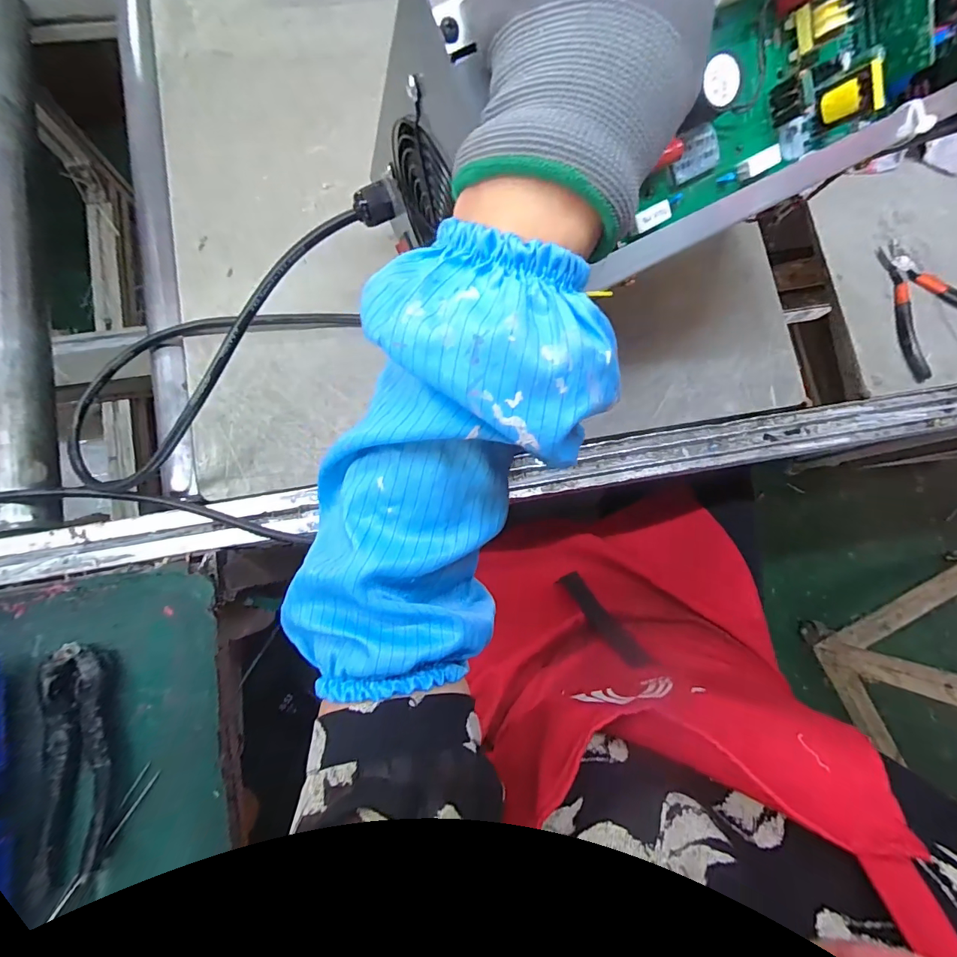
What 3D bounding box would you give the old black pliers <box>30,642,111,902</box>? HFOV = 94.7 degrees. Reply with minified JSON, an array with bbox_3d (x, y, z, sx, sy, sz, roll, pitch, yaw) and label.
[{"bbox_3d":[-0.303,0.210,0.325,0.048,0.012,0.165,-7,82,-5],"label":"old black pliers"}]

